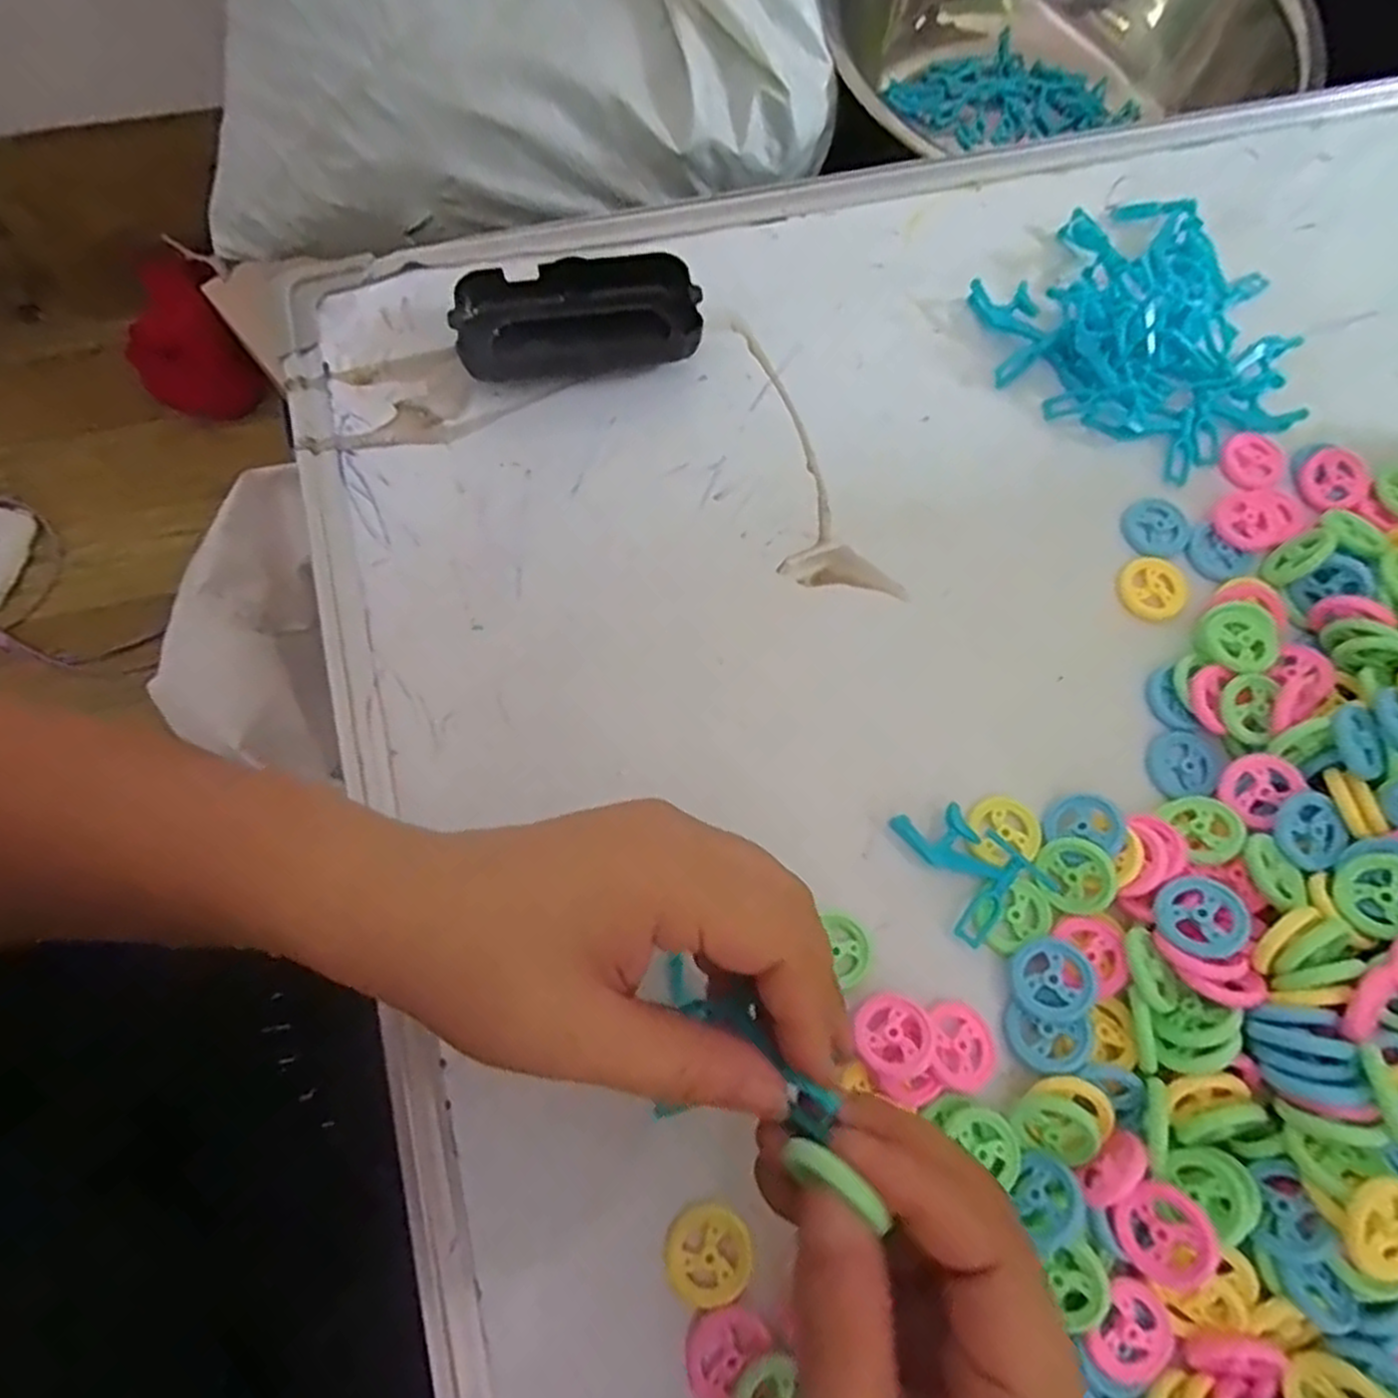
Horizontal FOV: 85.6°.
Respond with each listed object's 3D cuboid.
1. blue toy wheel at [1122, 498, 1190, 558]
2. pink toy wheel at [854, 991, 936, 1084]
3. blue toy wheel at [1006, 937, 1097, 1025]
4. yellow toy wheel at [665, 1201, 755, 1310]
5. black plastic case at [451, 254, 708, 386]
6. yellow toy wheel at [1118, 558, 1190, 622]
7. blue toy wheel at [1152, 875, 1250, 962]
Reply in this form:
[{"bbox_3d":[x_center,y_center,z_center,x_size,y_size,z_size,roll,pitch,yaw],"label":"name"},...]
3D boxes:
[{"bbox_3d":[0.214,-0.080,0.351,0.030,0.004,0.029,0,72,-1],"label":"blue toy wheel"},{"bbox_3d":[0.072,0.125,0.279,0.029,0.008,0.029,-6,49,7],"label":"pink toy wheel"},{"bbox_3d":[0.134,0.106,0.286,0.028,0.008,0.028,-4,71,26],"label":"blue toy wheel"},{"bbox_3d":[0.004,0.192,0.261,0.029,0.004,0.028,0,72,-1],"label":"yellow toy wheel"},{"bbox_3d":[-0.058,-0.180,0.359,0.110,0.027,0.048,-6,72,-4],"label":"black plastic case"},{"bbox_3d":[0.206,-0.051,0.342,0.028,0.004,0.029,-39,77,-13],"label":"yellow toy wheel"},{"bbox_3d":[0.187,0.081,0.280,0.028,0.005,0.029,-46,56,-3],"label":"blue toy wheel"}]

